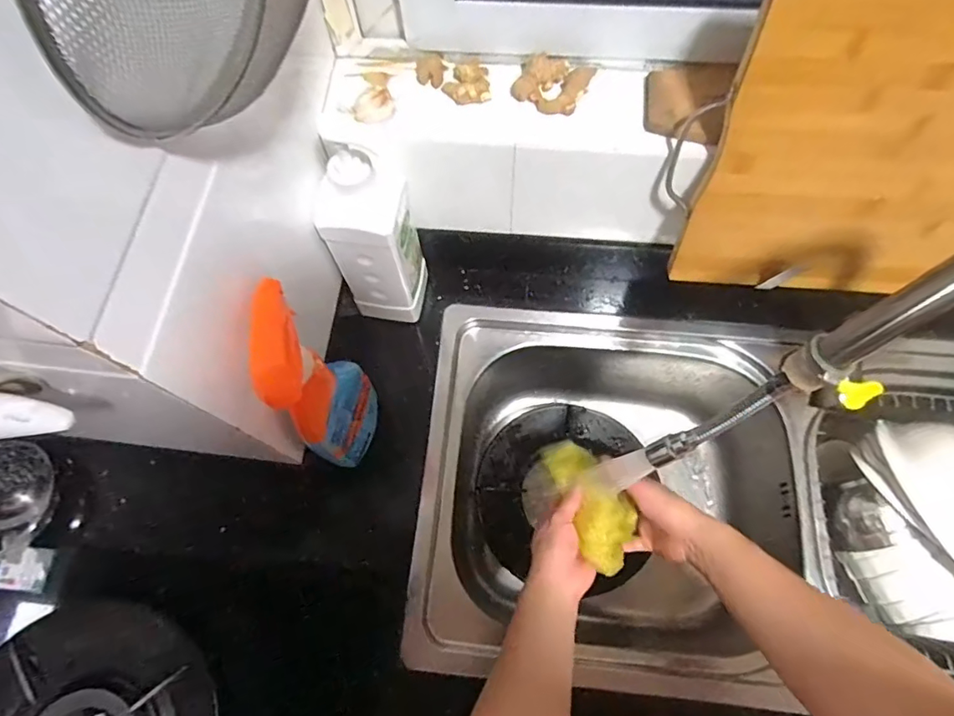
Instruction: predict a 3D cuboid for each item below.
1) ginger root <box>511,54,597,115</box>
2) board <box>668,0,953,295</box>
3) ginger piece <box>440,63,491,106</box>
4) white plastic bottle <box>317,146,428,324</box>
[{"bbox_3d":[0.071,-0.260,0.496,0.068,0.016,0.056,15,70,8],"label":"ginger root"},{"bbox_3d":[0.404,-0.161,0.447,0.392,0.287,0.019,3,55,4],"label":"board"},{"bbox_3d":[-0.010,-0.261,0.500,0.043,0.014,0.044,-1,69,2],"label":"ginger piece"},{"bbox_3d":[-0.108,-0.124,0.553,0.075,0.226,0.074,11,70,6],"label":"white plastic bottle"}]

